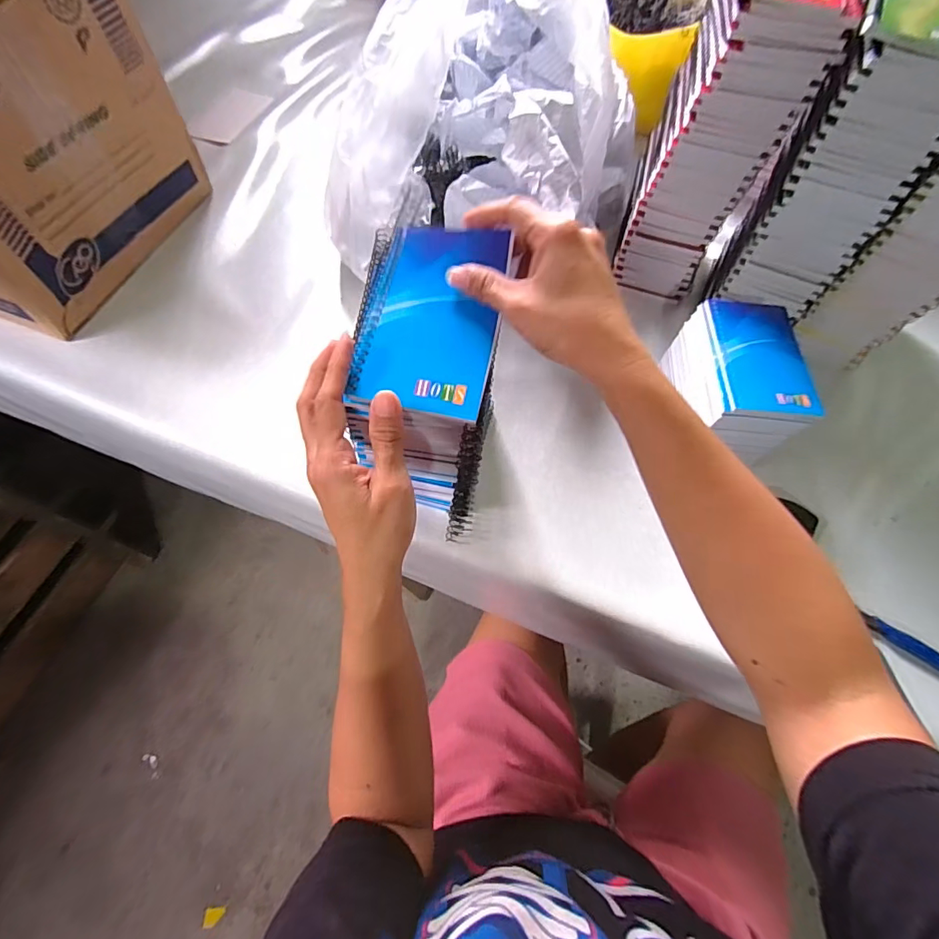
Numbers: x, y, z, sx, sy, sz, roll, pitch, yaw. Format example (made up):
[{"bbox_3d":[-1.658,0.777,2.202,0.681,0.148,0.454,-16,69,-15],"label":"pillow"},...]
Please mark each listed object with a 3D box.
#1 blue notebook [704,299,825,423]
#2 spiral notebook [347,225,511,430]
[{"bbox_3d":[0.269,-0.105,0.440,0.085,0.011,0.134,4,64,-1],"label":"blue notebook"},{"bbox_3d":[-0.027,-0.099,0.304,0.088,0.006,0.134,9,71,5],"label":"spiral notebook"}]

